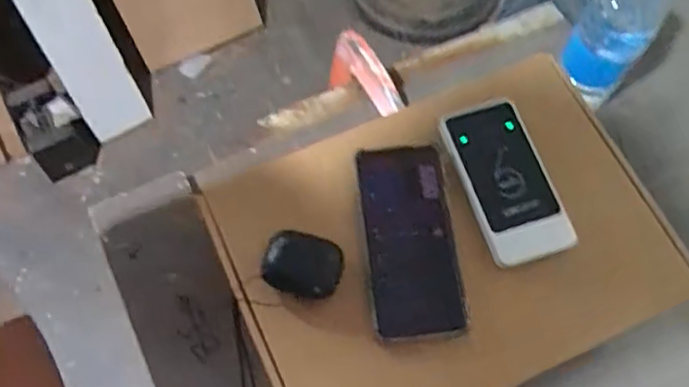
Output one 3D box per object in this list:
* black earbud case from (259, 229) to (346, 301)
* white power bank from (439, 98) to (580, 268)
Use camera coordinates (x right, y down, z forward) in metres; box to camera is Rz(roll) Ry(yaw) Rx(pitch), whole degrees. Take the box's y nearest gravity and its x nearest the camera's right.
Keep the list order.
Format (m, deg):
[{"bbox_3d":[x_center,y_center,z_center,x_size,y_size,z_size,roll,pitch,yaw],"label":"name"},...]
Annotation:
[{"bbox_3d":[-0.034,0.059,0.547,0.062,0.024,0.049,12,69,2],"label":"black earbud case"},{"bbox_3d":[0.137,-0.013,0.574,0.076,0.015,0.141,-18,70,-9],"label":"white power bank"}]

